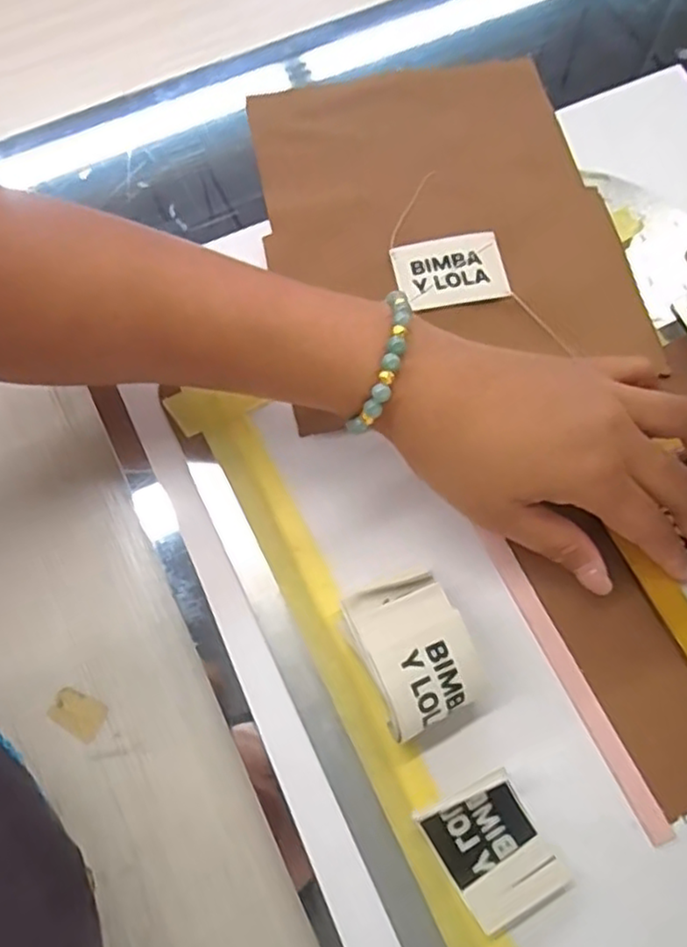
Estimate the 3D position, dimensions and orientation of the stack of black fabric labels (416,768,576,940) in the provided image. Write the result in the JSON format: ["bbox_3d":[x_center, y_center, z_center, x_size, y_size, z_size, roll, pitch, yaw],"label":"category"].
[{"bbox_3d":[0.061,0.154,0.277,0.041,0.018,0.052,-28,74,-10],"label":"stack of black fabric labels"}]

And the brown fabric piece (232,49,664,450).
[{"bbox_3d":[0.052,-0.143,0.380,0.184,0.016,0.208,-12,71,-1],"label":"brown fabric piece"}]

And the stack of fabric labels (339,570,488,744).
[{"bbox_3d":[0.030,0.075,0.293,0.043,0.033,0.059,-22,73,-8],"label":"stack of fabric labels"}]

